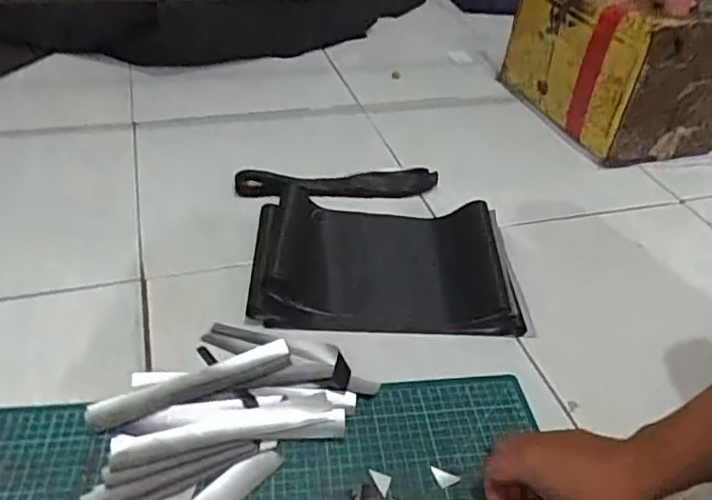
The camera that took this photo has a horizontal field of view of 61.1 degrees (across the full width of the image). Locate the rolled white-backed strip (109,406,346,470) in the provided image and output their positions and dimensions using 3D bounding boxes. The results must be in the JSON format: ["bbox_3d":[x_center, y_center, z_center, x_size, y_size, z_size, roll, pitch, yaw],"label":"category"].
[{"bbox_3d":[-0.115,0.166,0.556,0.209,0.013,0.036,-4,40,-10],"label":"rolled white-backed strip"}]

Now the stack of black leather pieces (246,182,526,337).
[{"bbox_3d":[0.037,0.001,0.765,0.324,0.033,0.254,3,39,-2],"label":"stack of black leather pieces"}]

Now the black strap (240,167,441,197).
[{"bbox_3d":[-0.028,-0.092,0.888,0.293,0.035,0.054,-3,40,-9],"label":"black strap"}]

